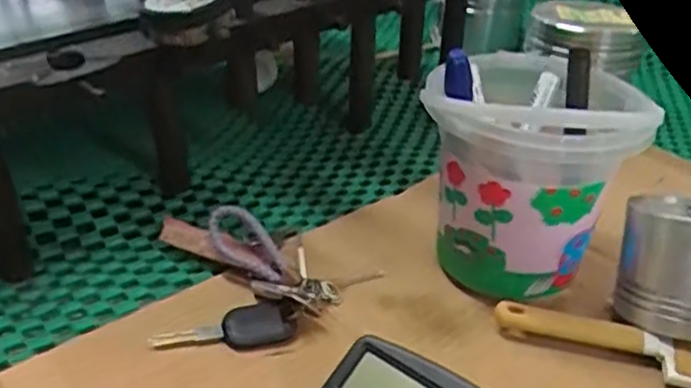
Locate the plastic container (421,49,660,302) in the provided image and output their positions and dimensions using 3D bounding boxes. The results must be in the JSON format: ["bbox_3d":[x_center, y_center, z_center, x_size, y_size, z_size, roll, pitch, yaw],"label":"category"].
[{"bbox_3d":[0.110,-0.012,0.442,0.122,0.133,0.127,7,31,5],"label":"plastic container"}]

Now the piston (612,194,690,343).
[{"bbox_3d":[0.207,0.042,0.411,0.084,0.075,0.086,21,35,26],"label":"piston"}]

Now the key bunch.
[{"bbox_3d":[-0.045,0.042,0.429,0.138,0.039,0.113,-2,31,-9],"label":"key bunch"}]

